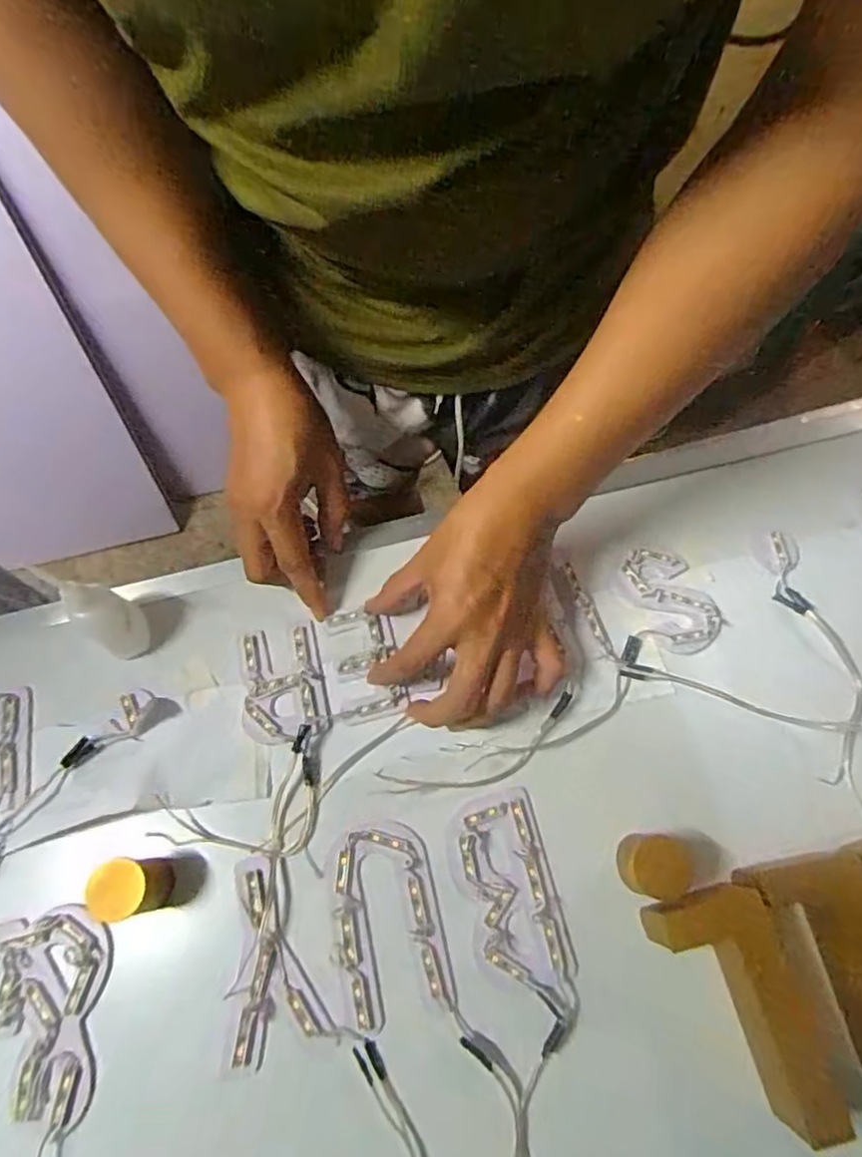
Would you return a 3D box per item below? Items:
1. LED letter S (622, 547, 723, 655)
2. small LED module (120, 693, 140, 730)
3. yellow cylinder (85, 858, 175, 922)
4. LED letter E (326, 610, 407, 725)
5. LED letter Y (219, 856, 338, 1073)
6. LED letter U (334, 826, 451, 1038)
[{"bbox_3d":[0.172,0.014,0.443,0.047,0.007,0.082,-26,69,-8],"label":"LED letter S"},{"bbox_3d":[-0.206,0.092,0.425,0.010,0.006,0.025,-28,70,-9],"label":"small LED module"},{"bbox_3d":[-0.176,0.182,0.365,0.029,0.045,0.030,2,68,3],"label":"yellow cylinder"},{"bbox_3d":[-0.045,0.059,0.429,0.045,0.011,0.076,-11,68,-2],"label":"LED letter E"},{"bbox_3d":[-0.098,0.222,0.364,0.056,0.006,0.105,-14,68,-4],"label":"LED letter Y"},{"bbox_3d":[-0.027,0.203,0.371,0.063,0.004,0.105,-10,68,-2],"label":"LED letter U"}]

